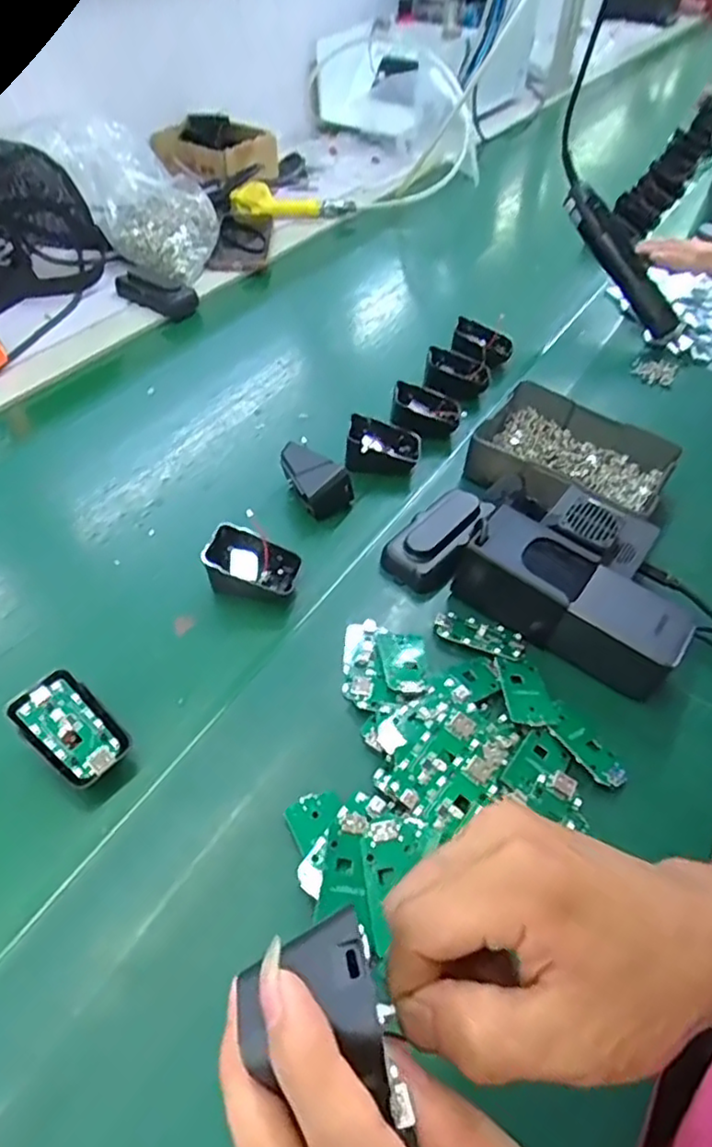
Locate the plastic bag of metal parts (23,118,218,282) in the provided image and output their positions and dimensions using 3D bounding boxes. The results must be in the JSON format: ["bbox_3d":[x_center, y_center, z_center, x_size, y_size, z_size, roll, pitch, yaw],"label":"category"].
[{"bbox_3d":[-0.273,-0.489,0.852,0.201,0.135,0.147,21,54,21],"label":"plastic bag of metal parts"}]

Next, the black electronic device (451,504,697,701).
[{"bbox_3d":[0.153,0.020,0.469,0.151,0.065,0.057,33,55,23],"label":"black electronic device"}]

